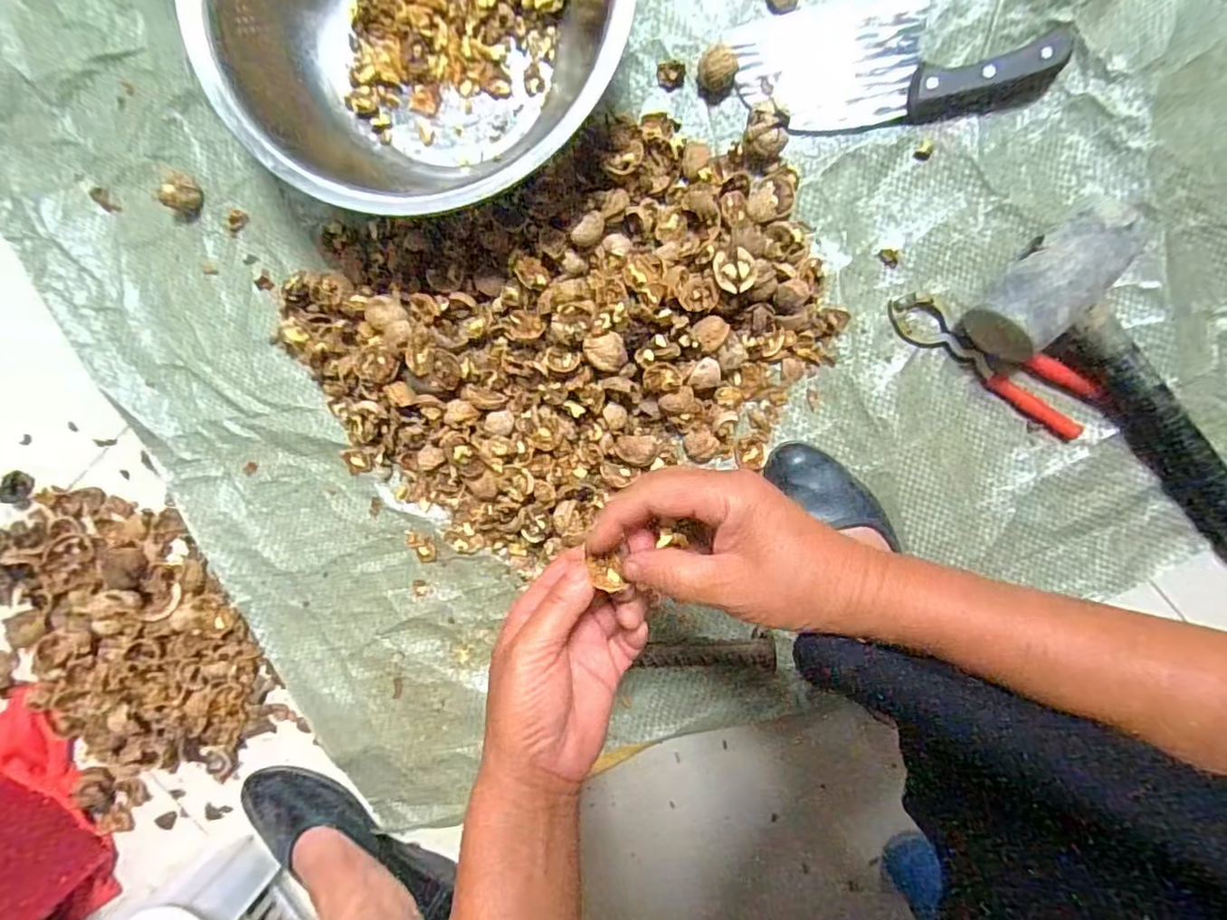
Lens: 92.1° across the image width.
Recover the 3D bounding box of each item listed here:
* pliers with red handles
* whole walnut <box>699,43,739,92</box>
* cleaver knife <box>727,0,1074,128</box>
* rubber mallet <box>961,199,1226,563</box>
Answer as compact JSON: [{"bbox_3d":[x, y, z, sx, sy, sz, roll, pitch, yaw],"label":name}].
[{"bbox_3d":[0.299,-0.081,0.462,0.176,0.015,0.045,33,97,2],"label":"pliers with red handles"},{"bbox_3d":[0.081,-0.303,0.461,0.029,0.024,0.027,0,95,5],"label":"whole walnut"},{"bbox_3d":[0.215,-0.309,0.450,0.231,0.024,0.094,-2,95,5],"label":"cleaver knife"},{"bbox_3d":[0.404,-0.045,0.433,0.302,0.064,0.116,43,97,0],"label":"rubber mallet"}]

